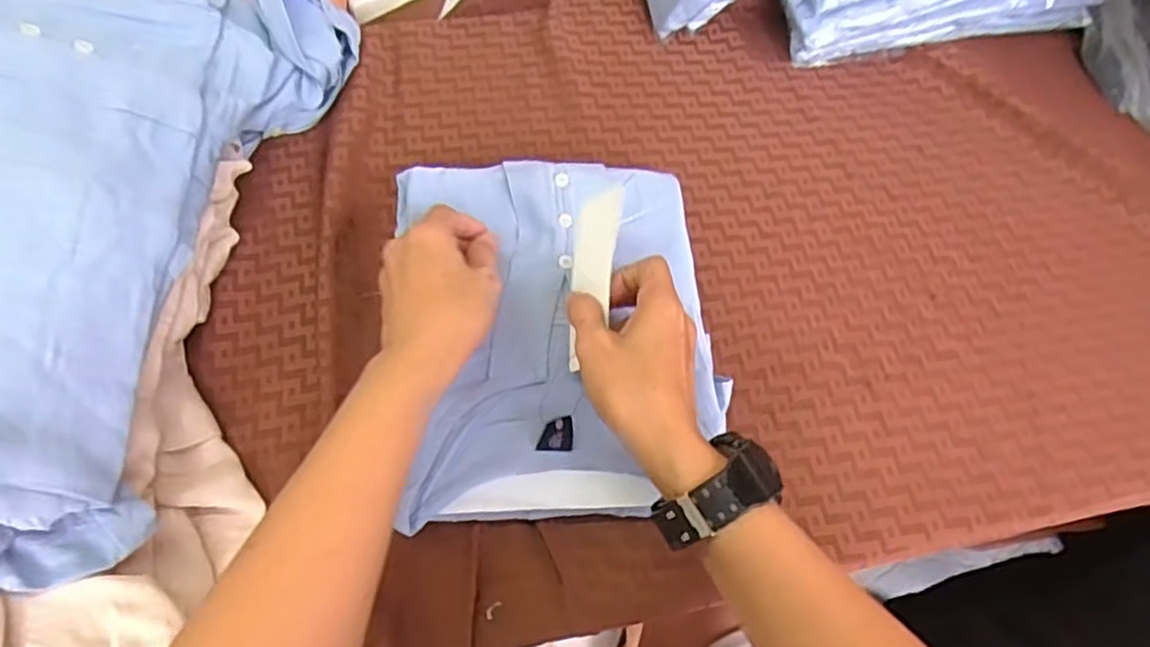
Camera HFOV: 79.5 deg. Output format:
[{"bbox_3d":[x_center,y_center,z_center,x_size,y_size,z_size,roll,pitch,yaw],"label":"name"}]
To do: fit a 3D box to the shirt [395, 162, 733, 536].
[{"bbox_3d":[-0.010,-0.002,0.479,0.214,0.037,0.261,-6,63,-6],"label":"shirt"}]

